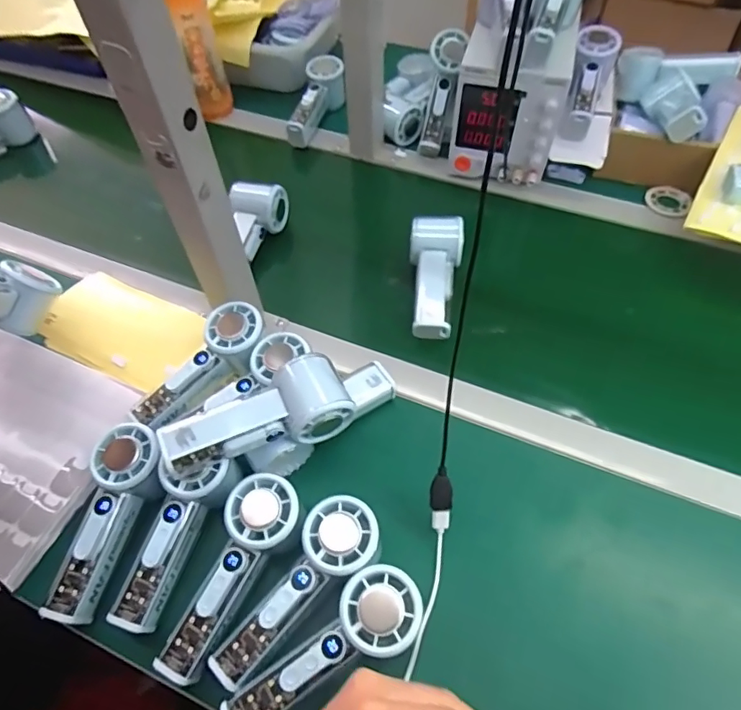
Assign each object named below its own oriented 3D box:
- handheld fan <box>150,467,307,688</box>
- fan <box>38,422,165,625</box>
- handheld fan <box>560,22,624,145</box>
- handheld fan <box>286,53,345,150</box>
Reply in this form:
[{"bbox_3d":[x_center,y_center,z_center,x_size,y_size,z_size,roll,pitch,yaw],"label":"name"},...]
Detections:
[{"bbox_3d":[-0.102,0.169,0.390,0.057,0.039,0.150,23,75,16],"label":"handheld fan"},{"bbox_3d":[-0.210,0.132,0.409,0.055,0.037,0.149,12,73,9],"label":"fan"},{"bbox_3d":[0.279,-0.349,0.654,0.054,0.064,0.160,18,82,13],"label":"handheld fan"},{"bbox_3d":[-0.085,-0.382,0.761,0.052,0.058,0.164,19,75,14],"label":"handheld fan"}]

